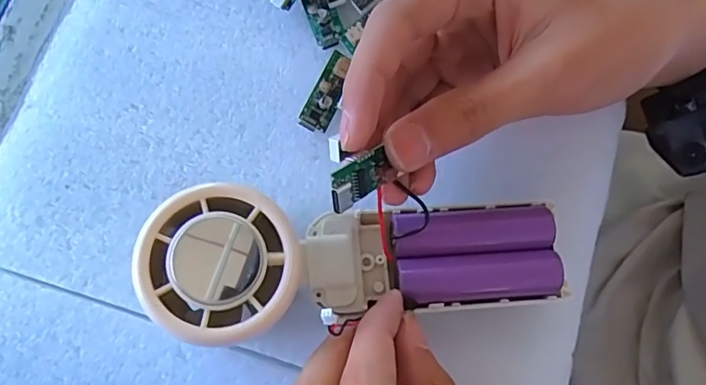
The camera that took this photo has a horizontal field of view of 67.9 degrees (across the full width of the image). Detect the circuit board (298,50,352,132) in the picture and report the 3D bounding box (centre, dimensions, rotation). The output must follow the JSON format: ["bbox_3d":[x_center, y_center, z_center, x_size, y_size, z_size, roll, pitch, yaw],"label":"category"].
[{"bbox_3d":[-0.012,-0.047,0.243,0.014,0.010,0.038,21,77,8],"label":"circuit board"}]

